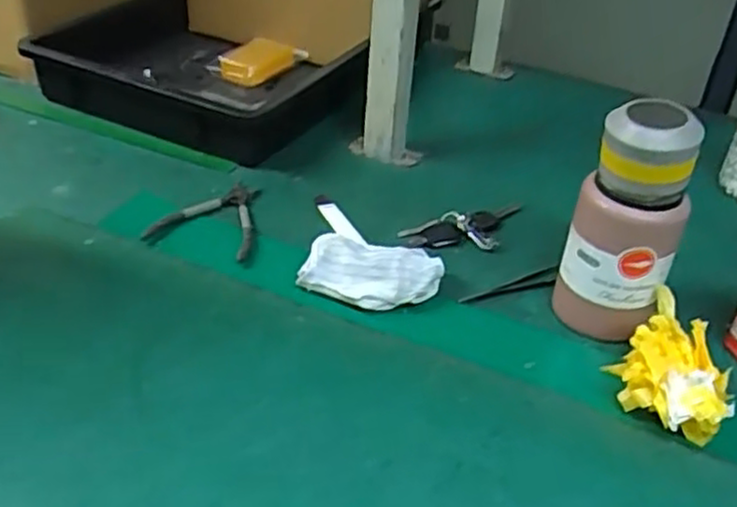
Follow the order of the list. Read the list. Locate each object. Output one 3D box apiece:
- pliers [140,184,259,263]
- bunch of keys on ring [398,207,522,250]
[{"bbox_3d":[-0.154,-0.040,0.763,0.110,0.009,0.134,13,36,10],"label":"pliers"},{"bbox_3d":[0.107,-0.025,0.783,0.140,0.011,0.057,-8,38,-18],"label":"bunch of keys on ring"}]

